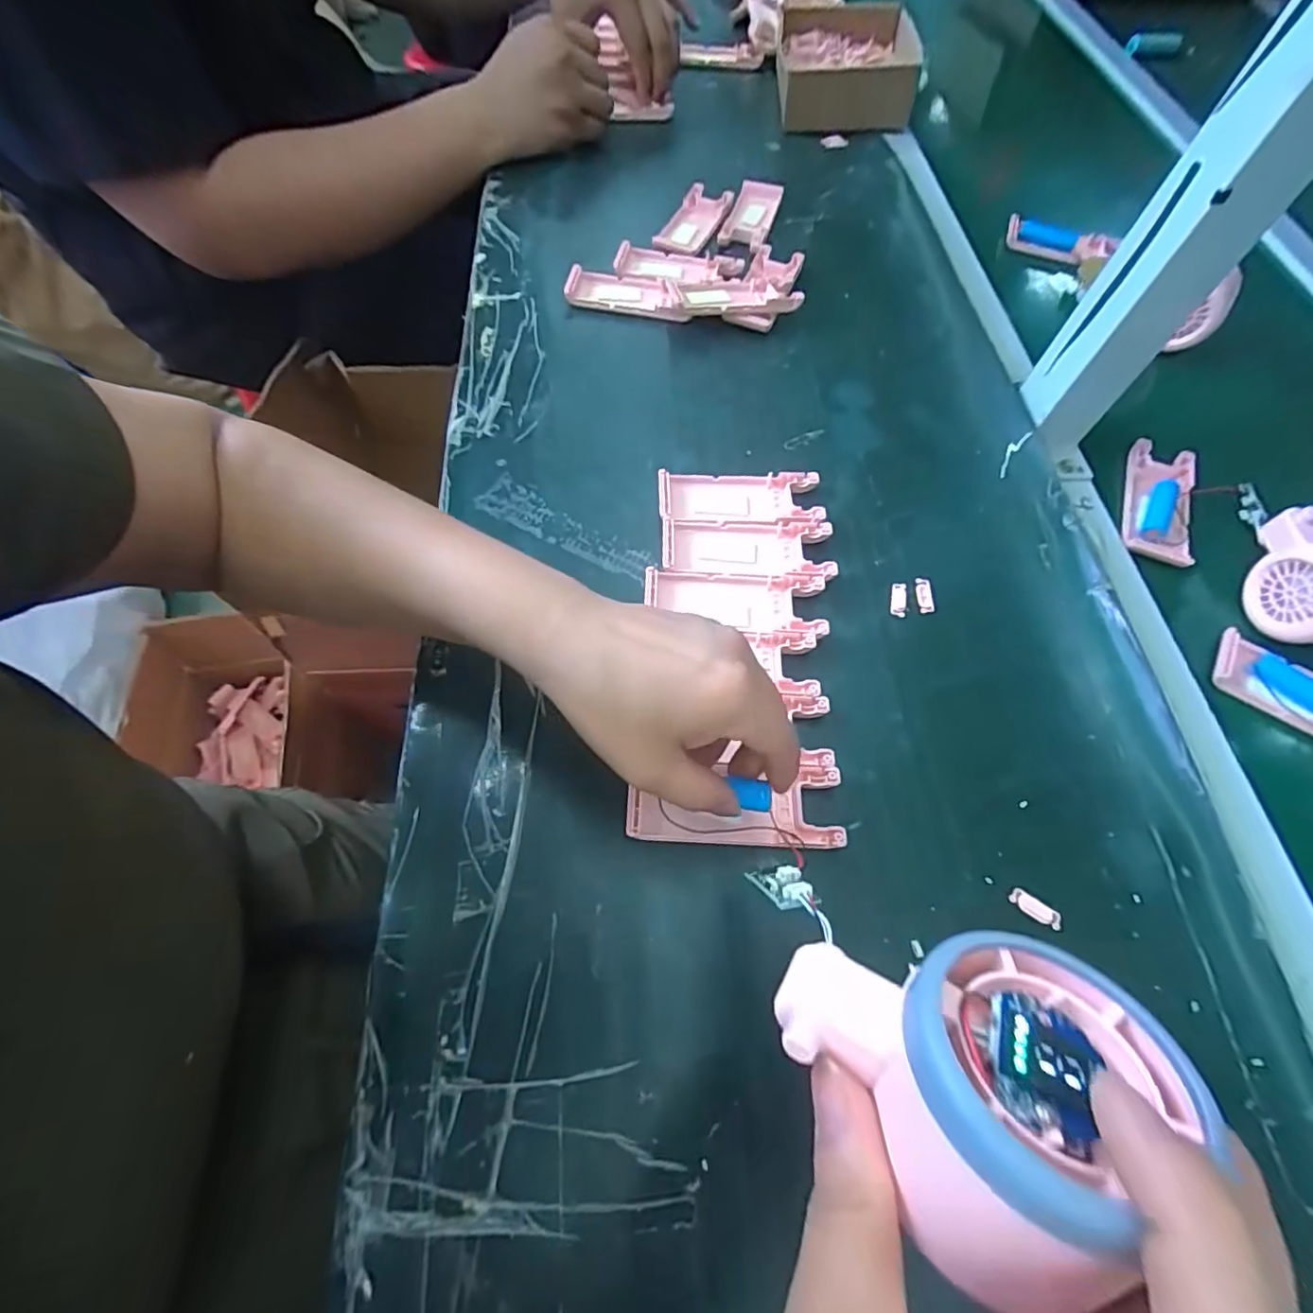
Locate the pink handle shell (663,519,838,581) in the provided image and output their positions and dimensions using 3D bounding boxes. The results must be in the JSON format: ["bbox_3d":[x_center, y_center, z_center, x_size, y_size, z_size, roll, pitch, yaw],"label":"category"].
[{"bbox_3d":[0.056,-0.067,0.365,0.102,0.009,0.042,5,63,-1],"label":"pink handle shell"}]

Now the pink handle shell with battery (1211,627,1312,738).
[{"bbox_3d":[0.375,0.025,0.338,0.103,0.013,0.038,32,66,13],"label":"pink handle shell with battery"}]

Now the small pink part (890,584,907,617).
[{"bbox_3d":[0.148,-0.036,0.358,0.009,0.004,0.023,9,63,2],"label":"small pink part"}]

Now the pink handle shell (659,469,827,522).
[{"bbox_3d":[0.054,-0.103,0.385,0.103,0.011,0.041,0,63,-3],"label":"pink handle shell"}]

